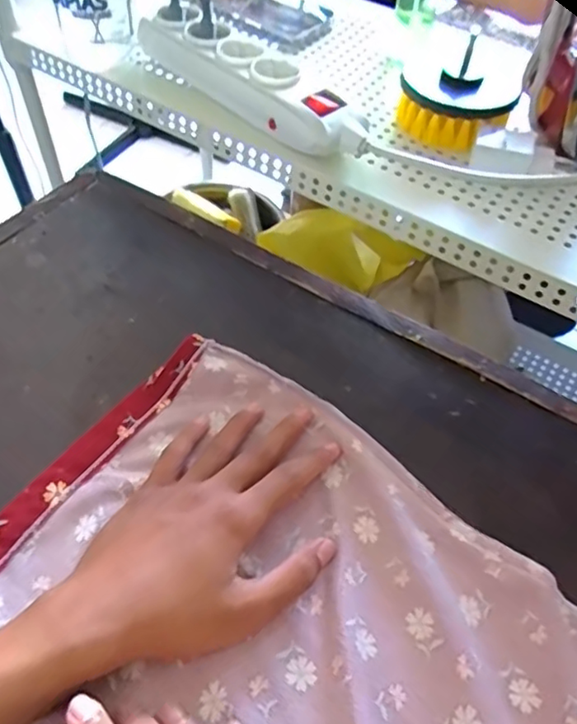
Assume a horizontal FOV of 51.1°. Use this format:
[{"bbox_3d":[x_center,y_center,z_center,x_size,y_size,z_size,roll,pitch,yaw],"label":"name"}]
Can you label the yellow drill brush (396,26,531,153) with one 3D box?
[{"bbox_3d":[0.145,-0.232,0.501,0.092,0.069,0.094,18,54,11],"label":"yellow drill brush"}]

